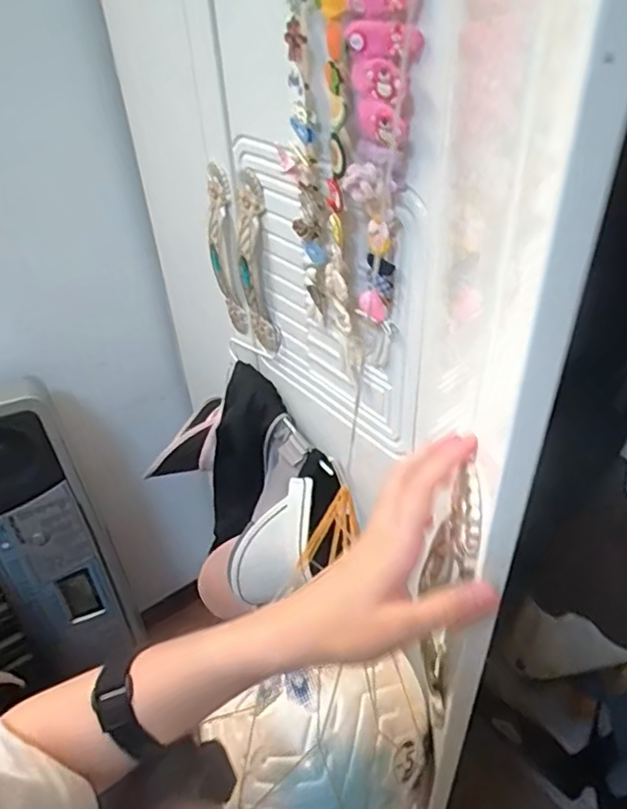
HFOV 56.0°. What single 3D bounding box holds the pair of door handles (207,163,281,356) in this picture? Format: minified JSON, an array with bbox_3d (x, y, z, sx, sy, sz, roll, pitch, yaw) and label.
[{"bbox_3d":[-0.108,-0.209,0.874,0.028,0.268,0.128,-30,45,-30],"label":"pair of door handles"}]

